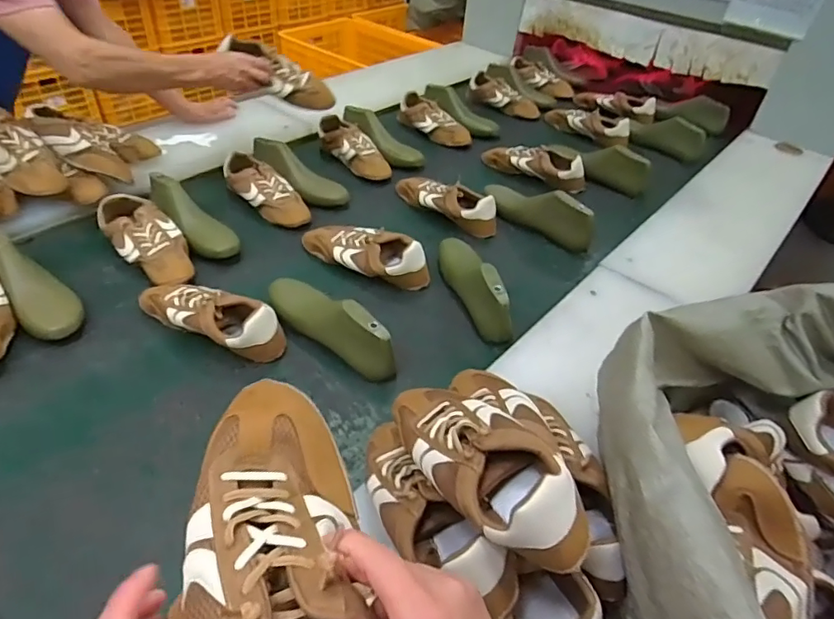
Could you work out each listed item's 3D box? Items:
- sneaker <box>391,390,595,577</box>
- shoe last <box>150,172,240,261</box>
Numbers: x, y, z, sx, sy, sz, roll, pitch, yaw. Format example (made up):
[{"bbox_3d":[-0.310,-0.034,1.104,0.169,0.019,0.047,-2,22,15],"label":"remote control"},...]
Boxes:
[{"bbox_3d":[0.056,0.143,0.531,0.098,0.077,0.261,-22,32,-25],"label":"sneaker"},{"bbox_3d":[-0.447,-0.188,1.052,0.087,0.081,0.258,-32,54,-32],"label":"shoe last"}]

